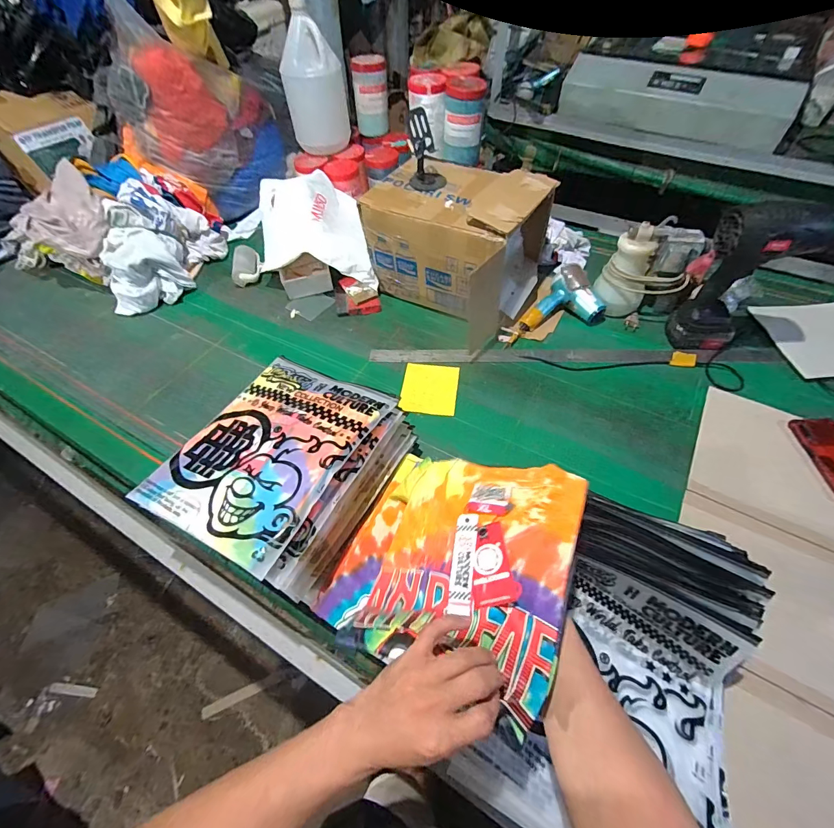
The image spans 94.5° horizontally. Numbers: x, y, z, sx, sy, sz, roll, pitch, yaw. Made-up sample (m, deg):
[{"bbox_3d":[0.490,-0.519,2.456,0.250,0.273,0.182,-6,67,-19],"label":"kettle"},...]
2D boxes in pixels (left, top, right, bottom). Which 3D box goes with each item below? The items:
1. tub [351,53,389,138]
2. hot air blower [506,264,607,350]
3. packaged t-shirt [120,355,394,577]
[{"bbox_3d":[-0.133,-0.921,1.122,0.100,0.175,0.092,-5,55,-2],"label":"tub"},{"bbox_3d":[0.325,-0.225,0.861,0.140,0.064,0.254,33,63,23],"label":"hot air blower"},{"bbox_3d":[-0.209,0.041,0.557,0.237,0.032,0.303,18,52,21],"label":"packaged t-shirt"}]

